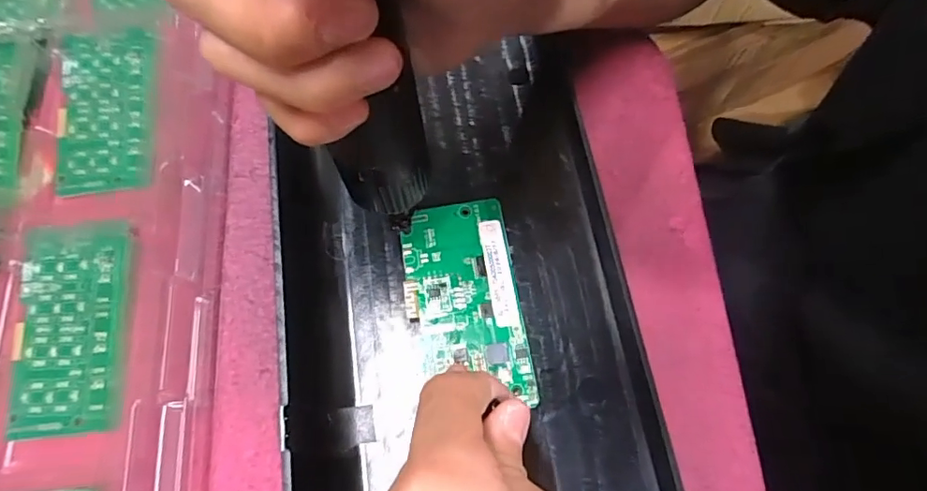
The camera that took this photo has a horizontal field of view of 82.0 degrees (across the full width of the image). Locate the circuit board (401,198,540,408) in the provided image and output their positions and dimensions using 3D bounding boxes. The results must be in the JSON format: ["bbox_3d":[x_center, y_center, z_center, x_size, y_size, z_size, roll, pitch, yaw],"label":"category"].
[{"bbox_3d":[0.000,0.022,0.235,0.048,0.004,0.089,-9,70,-2],"label":"circuit board"}]

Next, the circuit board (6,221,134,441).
[{"bbox_3d":[-0.174,0.034,0.237,0.048,0.006,0.093,-5,70,-1],"label":"circuit board"}]

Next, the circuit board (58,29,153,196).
[{"bbox_3d":[-0.185,-0.071,0.275,0.047,0.004,0.090,-7,77,-1],"label":"circuit board"}]

